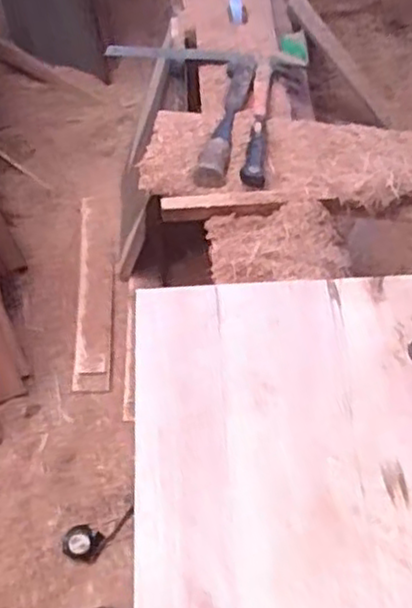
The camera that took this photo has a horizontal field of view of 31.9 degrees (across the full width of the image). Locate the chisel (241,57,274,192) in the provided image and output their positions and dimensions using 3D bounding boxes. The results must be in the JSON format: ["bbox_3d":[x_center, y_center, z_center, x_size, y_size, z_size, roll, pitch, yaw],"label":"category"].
[{"bbox_3d":[0.072,-0.249,0.980,0.027,0.031,0.271,5,46,4],"label":"chisel"}]

